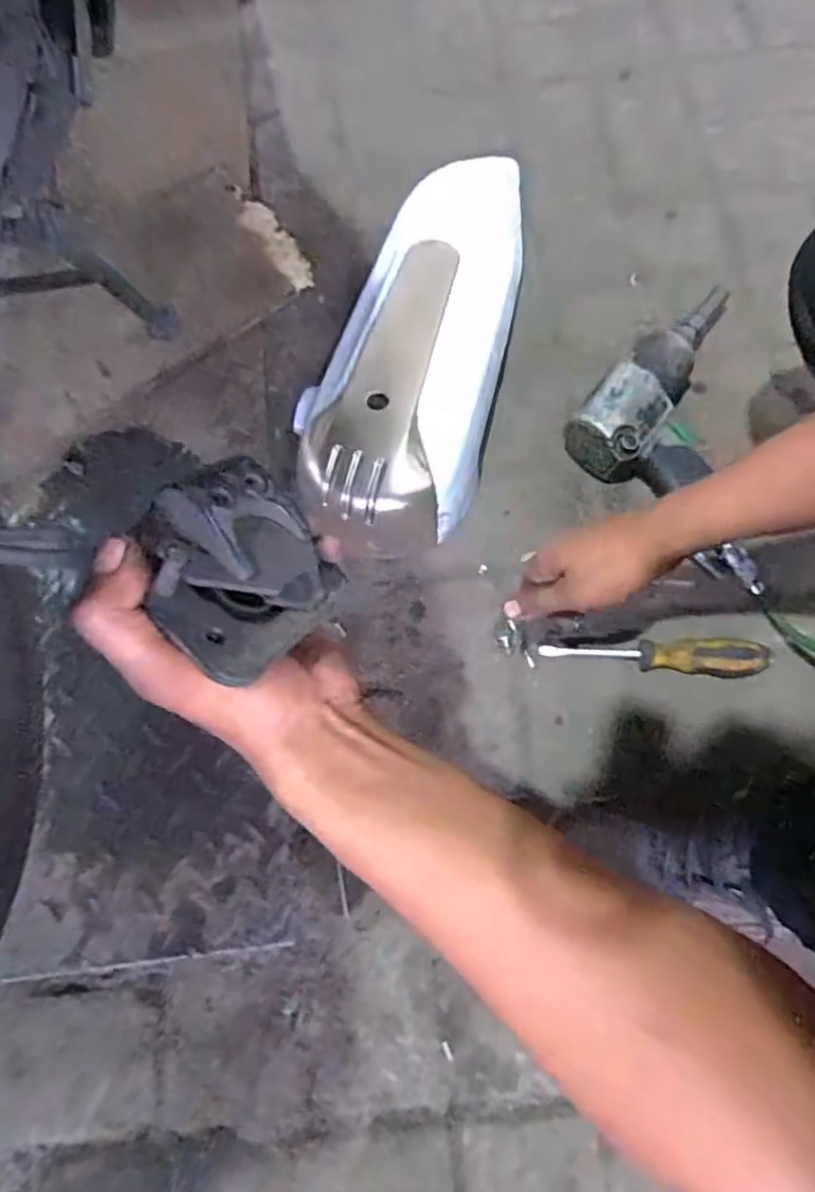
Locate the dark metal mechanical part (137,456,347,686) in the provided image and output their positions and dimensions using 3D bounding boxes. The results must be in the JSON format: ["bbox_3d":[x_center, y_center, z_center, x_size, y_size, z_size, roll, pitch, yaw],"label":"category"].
[{"bbox_3d":[-0.068,-0.011,0.261,0.076,0.046,0.076,46,66,-6],"label":"dark metal mechanical part"}]

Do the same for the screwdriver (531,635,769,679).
[{"bbox_3d":[0.220,0.051,0.586,0.188,0.036,0.031,5,73,2],"label":"screwdriver"}]

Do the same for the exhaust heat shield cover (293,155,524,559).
[{"bbox_3d":[0.013,-0.289,0.674,0.191,0.075,0.507,13,74,5],"label":"exhaust heat shield cover"}]

